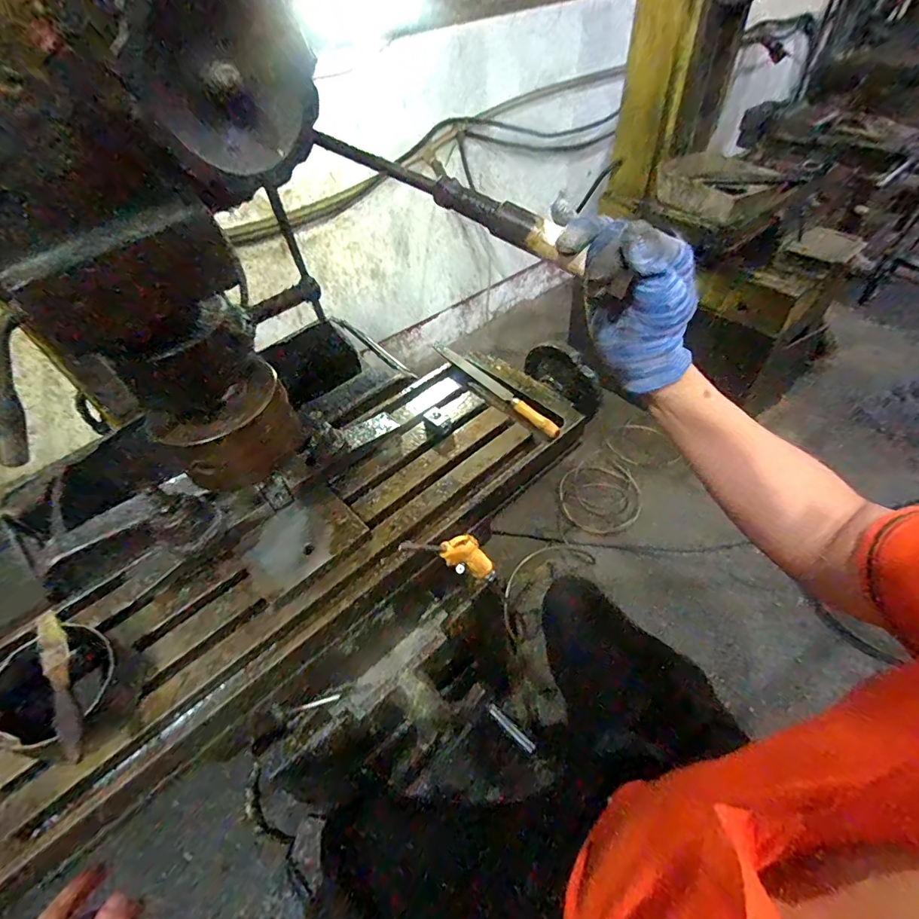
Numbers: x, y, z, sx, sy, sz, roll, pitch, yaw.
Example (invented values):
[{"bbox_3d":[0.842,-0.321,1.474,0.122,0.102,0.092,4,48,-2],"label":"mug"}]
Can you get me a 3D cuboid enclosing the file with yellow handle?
[{"bbox_3d":[0.046,-0.118,0.697,0.023,0.023,0.287,-30,53,-19],"label":"file with yellow handle"}]

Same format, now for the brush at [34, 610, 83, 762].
[{"bbox_3d":[-0.363,0.195,0.418,0.020,0.015,0.158,-36,55,-22],"label":"brush"}]

